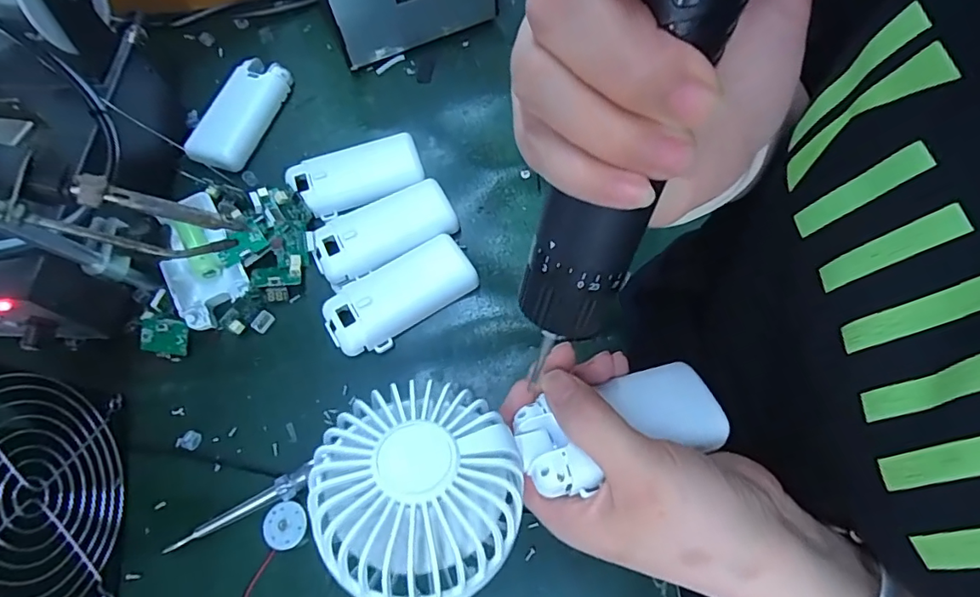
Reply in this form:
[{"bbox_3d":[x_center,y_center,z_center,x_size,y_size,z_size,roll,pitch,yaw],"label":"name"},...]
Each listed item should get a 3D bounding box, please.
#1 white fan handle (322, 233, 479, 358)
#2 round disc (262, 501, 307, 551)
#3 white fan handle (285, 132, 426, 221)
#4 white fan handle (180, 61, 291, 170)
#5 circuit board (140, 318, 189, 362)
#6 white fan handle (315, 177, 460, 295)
[{"bbox_3d":[-0.056,-0.003,0.324,0.094,0.017,0.047,-35,71,-12],"label":"white fan handle"},{"bbox_3d":[-0.110,0.122,0.279,0.023,0.008,0.023,-1,68,1],"label":"round disc"},{"bbox_3d":[-0.092,-0.087,0.361,0.088,0.011,0.043,-24,69,-8],"label":"white fan handle"},{"bbox_3d":[-0.183,-0.135,0.381,0.042,0.016,0.093,17,69,8],"label":"white fan handle"},{"bbox_3d":[-0.201,0.025,0.320,0.031,0.005,0.025,5,94,3],"label":"circuit board"},{"bbox_3d":[-0.070,-0.046,0.343,0.093,0.012,0.046,-28,70,-9],"label":"white fan handle"}]

